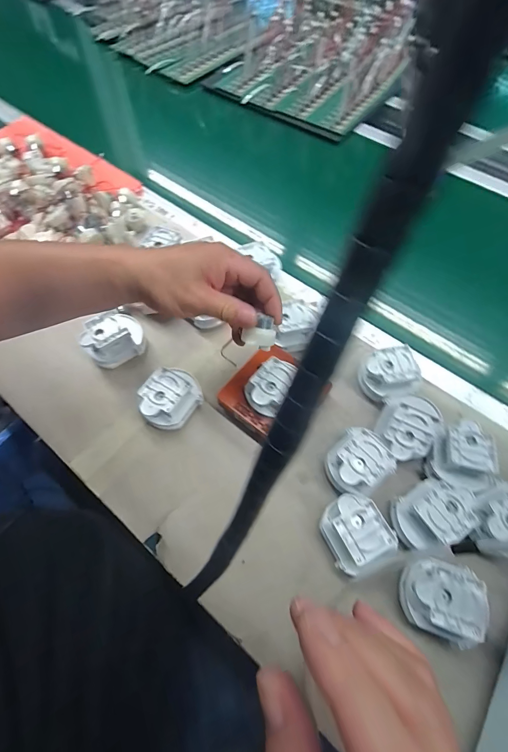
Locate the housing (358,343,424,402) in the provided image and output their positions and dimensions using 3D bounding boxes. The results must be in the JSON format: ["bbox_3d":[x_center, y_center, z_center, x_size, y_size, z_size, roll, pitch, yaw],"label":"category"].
[{"bbox_3d":[0.158,-0.001,0.414,0.058,0.049,0.056,-15,64,-9],"label":"housing"}]

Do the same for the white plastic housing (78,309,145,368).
[{"bbox_3d":[-0.176,-0.045,0.435,0.070,0.045,0.053,-23,65,-12],"label":"white plastic housing"}]

